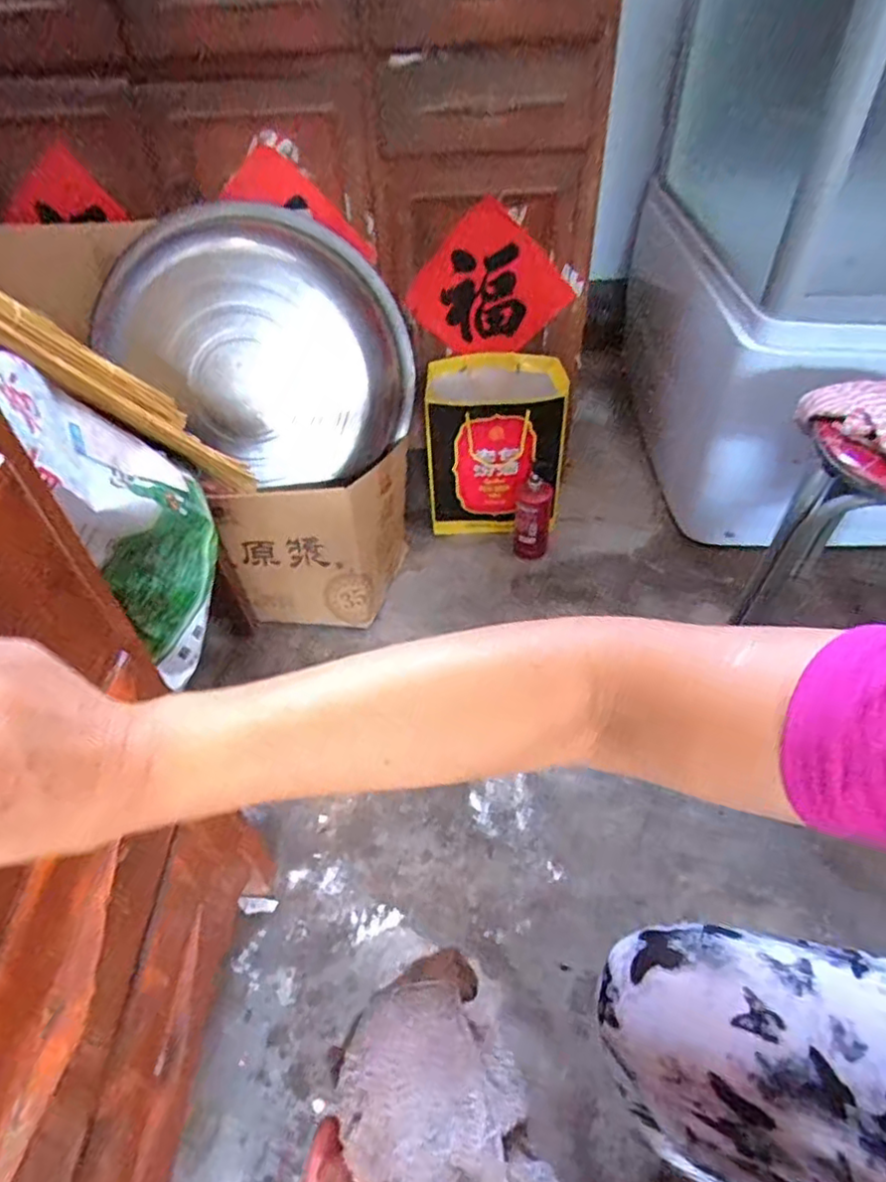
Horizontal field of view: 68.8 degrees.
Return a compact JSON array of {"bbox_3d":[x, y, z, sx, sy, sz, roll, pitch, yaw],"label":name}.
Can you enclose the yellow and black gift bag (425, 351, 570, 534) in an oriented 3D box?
[{"bbox_3d":[0.100,-0.277,1.279,0.259,0.305,0.170,2,45,2],"label":"yellow and black gift bag"}]

